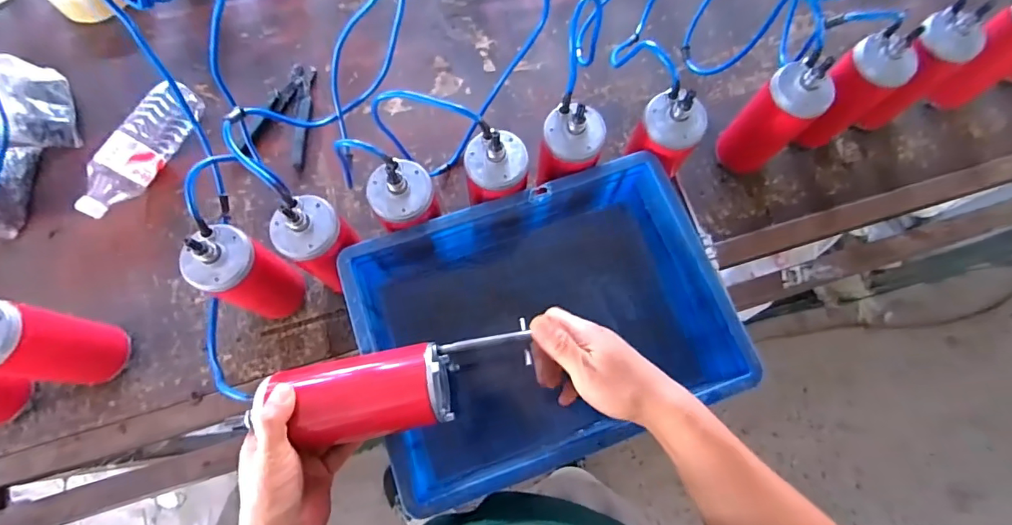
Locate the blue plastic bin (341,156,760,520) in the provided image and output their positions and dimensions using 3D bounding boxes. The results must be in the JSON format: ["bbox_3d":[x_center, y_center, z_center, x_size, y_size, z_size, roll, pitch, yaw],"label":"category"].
[{"bbox_3d":[0.042,0.079,0.601,0.395,0.161,0.298,-18,75,-6],"label":"blue plastic bin"}]

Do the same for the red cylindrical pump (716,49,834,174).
[{"bbox_3d":[0.361,-0.189,0.662,0.062,0.195,0.075,-42,79,-12],"label":"red cylindrical pump"}]

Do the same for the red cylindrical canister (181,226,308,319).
[{"bbox_3d":[-0.315,0.016,0.588,0.074,0.193,0.074,31,76,7],"label":"red cylindrical canister"}]

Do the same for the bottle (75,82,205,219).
[{"bbox_3d":[-0.541,-0.167,0.711,0.061,0.062,0.231,33,76,8],"label":"bottle"}]

